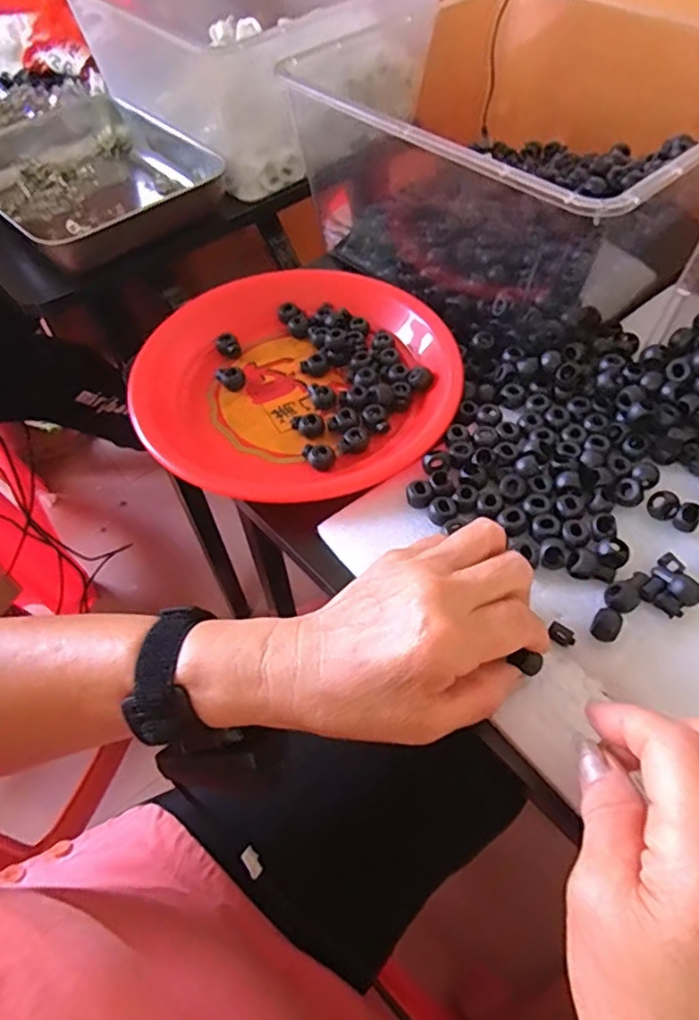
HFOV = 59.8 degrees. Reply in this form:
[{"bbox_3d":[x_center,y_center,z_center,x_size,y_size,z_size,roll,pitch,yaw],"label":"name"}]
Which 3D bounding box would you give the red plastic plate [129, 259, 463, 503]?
[{"bbox_3d":[-0.033,-0.100,0.443,0.218,0.027,0.234,-1,55,2],"label":"red plastic plate"}]

